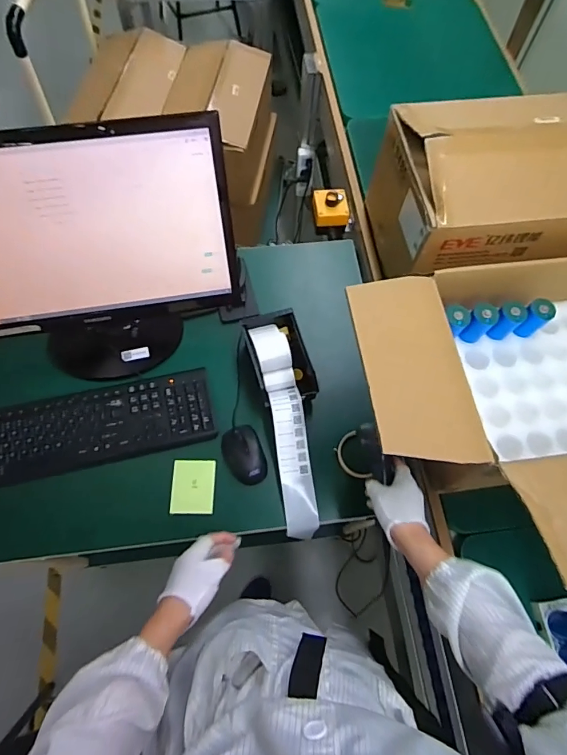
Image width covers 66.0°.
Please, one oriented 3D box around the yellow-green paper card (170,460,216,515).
[{"bbox_3d":[-0.158,0.190,0.764,0.073,0.011,0.091,1,66,-2],"label":"yellow-green paper card"}]

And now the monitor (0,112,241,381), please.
[{"bbox_3d":[-0.325,-0.172,0.702,0.493,0.365,0.162,-8,67,-6],"label":"monitor"}]

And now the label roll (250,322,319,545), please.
[{"bbox_3d":[0.007,0.088,0.794,0.066,0.081,0.376,-10,67,-7],"label":"label roll"}]

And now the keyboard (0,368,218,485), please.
[{"bbox_3d":[-0.351,0.087,0.782,0.445,0.018,0.134,-12,68,-8],"label":"keyboard"}]

